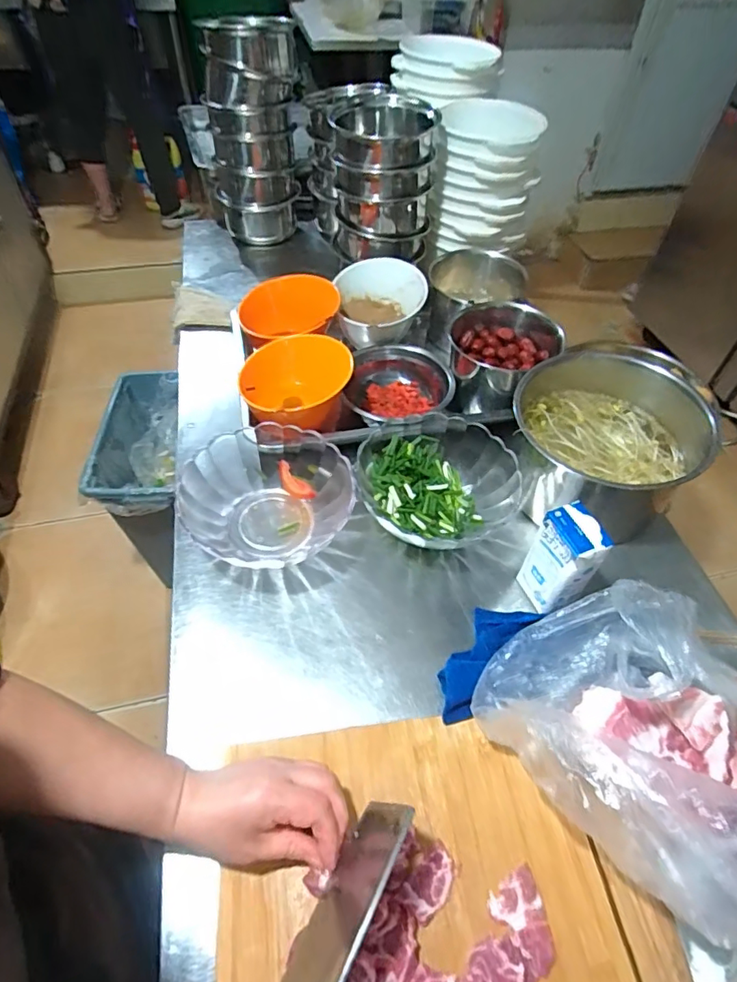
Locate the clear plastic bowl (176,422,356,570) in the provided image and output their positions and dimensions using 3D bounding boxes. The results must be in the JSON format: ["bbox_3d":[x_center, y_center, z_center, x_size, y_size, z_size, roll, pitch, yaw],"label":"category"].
[{"bbox_3d":[-0.116,0.008,0.609,0.193,0.073,0.180,1,52,-1],"label":"clear plastic bowl"}]

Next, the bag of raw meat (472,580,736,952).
[{"bbox_3d":[0.241,0.202,0.405,0.282,0.095,0.188,35,59,23],"label":"bag of raw meat"}]

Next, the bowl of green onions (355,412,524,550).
[{"bbox_3d":[0.083,-0.005,0.627,0.184,0.061,0.184,1,52,-1],"label":"bowl of green onions"}]

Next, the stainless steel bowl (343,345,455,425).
[{"bbox_3d":[0.031,-0.131,0.724,0.145,0.071,0.158,1,52,-1],"label":"stainless steel bowl"}]

